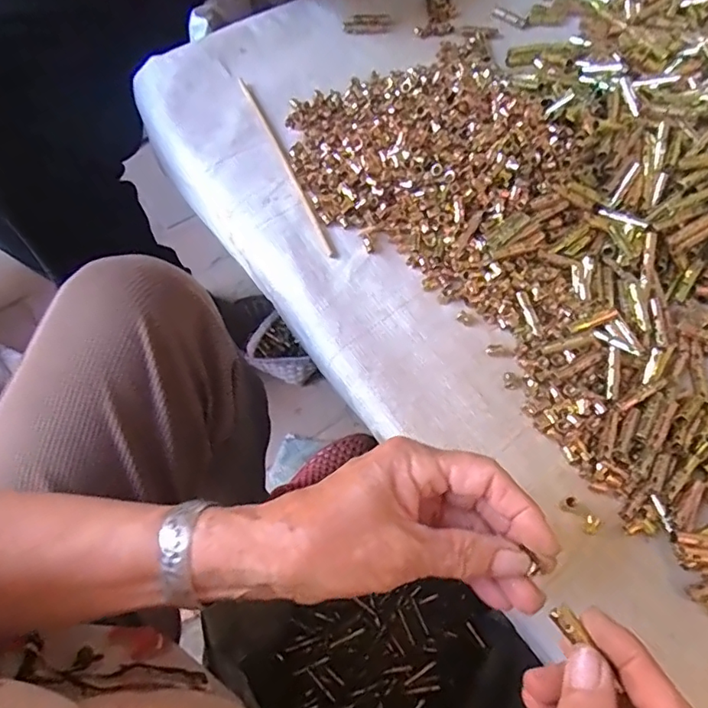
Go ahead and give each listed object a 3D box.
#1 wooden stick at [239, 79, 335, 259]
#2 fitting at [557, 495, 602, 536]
[{"bbox_3d":[-0.063,-0.174,0.486,0.008,0.004,0.227,-22,68,-10],"label":"wooden stick"},{"bbox_3d":[0.151,0.107,0.361,0.012,0.007,0.028,-38,71,-16],"label":"fitting"}]

